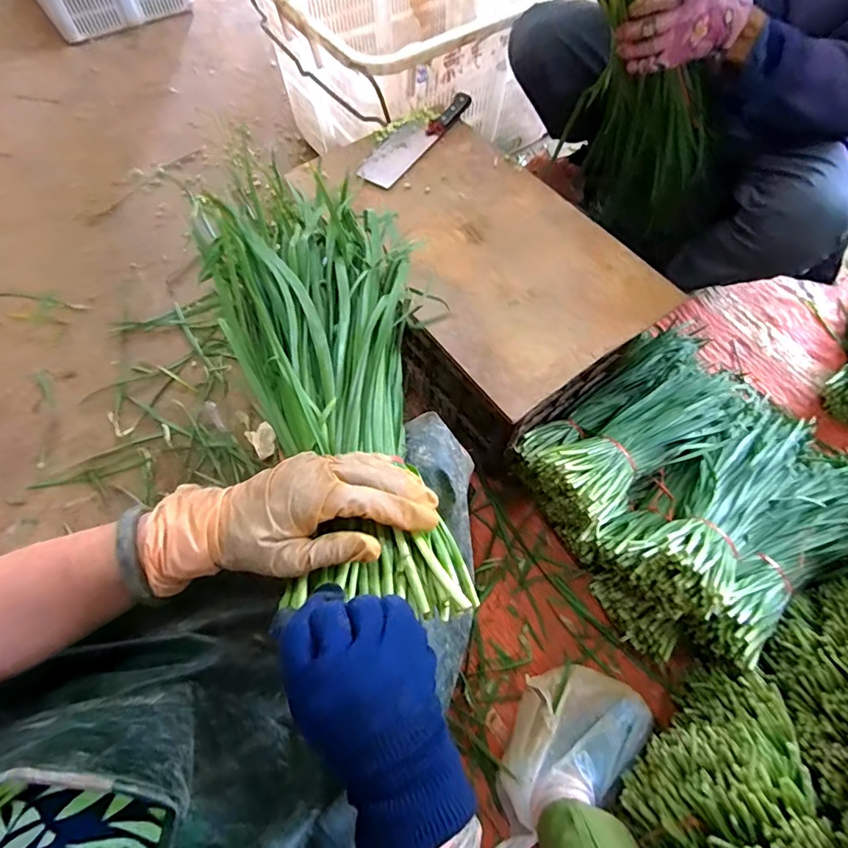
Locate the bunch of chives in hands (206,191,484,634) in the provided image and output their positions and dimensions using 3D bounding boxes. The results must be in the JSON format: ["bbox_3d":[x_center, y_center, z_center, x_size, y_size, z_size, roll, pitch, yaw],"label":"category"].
[{"bbox_3d":[-0.072,-0.058,0.415,0.180,0.061,0.423,-20,67,-7],"label":"bunch of chives in hands"}]

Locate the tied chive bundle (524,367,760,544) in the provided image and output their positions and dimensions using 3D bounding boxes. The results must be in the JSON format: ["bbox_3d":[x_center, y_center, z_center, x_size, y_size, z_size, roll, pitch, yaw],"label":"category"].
[{"bbox_3d":[0.387,0.014,0.810,0.440,0.120,0.139,-29,69,-15],"label":"tied chive bundle"}]

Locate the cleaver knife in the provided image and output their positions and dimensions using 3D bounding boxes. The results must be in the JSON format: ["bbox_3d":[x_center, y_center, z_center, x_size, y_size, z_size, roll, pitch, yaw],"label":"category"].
[{"bbox_3d":[-0.016,-0.494,0.846,0.071,0.020,0.269,32,67,12],"label":"cleaver knife"}]

